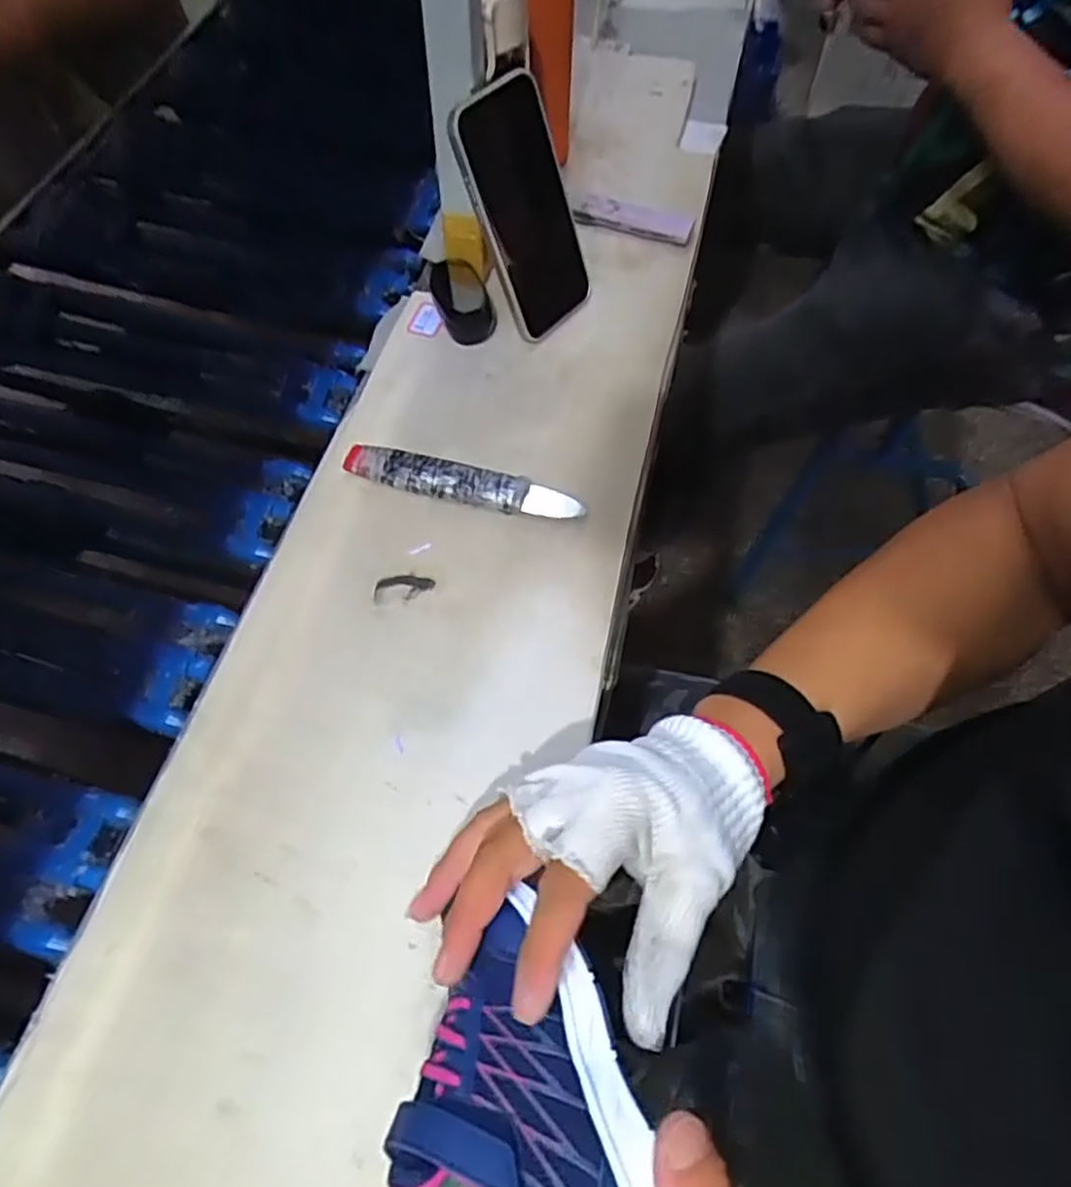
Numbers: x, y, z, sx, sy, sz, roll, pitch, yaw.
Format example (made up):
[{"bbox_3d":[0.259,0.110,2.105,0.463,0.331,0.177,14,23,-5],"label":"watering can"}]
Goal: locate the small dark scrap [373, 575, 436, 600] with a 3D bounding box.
[{"bbox_3d":[-0.084,-0.005,0.460,0.038,0.004,0.017,-2,61,0],"label":"small dark scrap"}]

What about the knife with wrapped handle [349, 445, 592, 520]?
[{"bbox_3d":[-0.051,-0.076,0.490,0.165,0.015,0.030,15,62,9],"label":"knife with wrapped handle"}]

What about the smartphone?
[{"bbox_3d":[-0.005,-0.278,0.525,0.086,0.158,0.017,-43,43,-16],"label":"smartphone"}]

